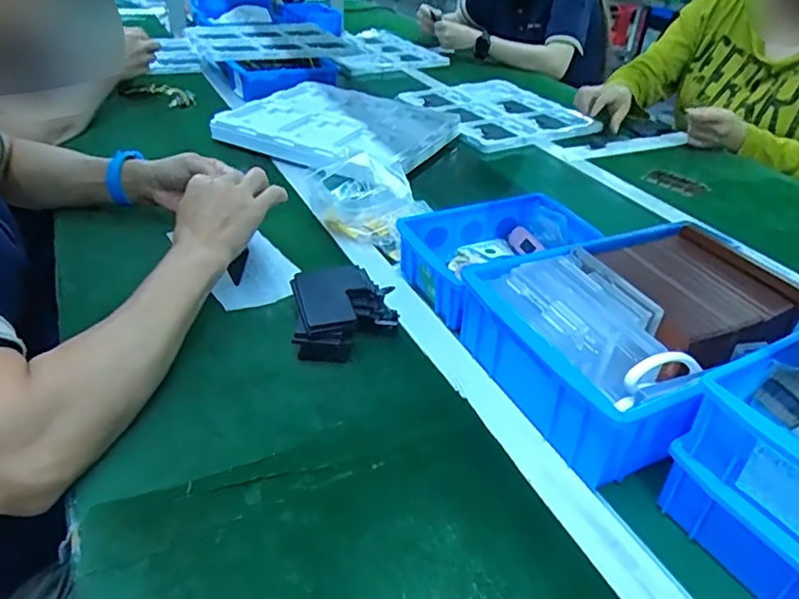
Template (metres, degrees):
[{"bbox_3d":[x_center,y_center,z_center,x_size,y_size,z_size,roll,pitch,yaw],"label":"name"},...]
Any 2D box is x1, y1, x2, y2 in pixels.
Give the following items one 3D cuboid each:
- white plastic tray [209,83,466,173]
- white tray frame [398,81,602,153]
[{"bbox_3d":[-0.088,-0.298,0.987,0.324,0.034,0.331,18,38,19],"label":"white plastic tray"},{"bbox_3d":[0.189,-0.378,1.168,0.289,0.032,0.343,-13,40,-26],"label":"white tray frame"}]

